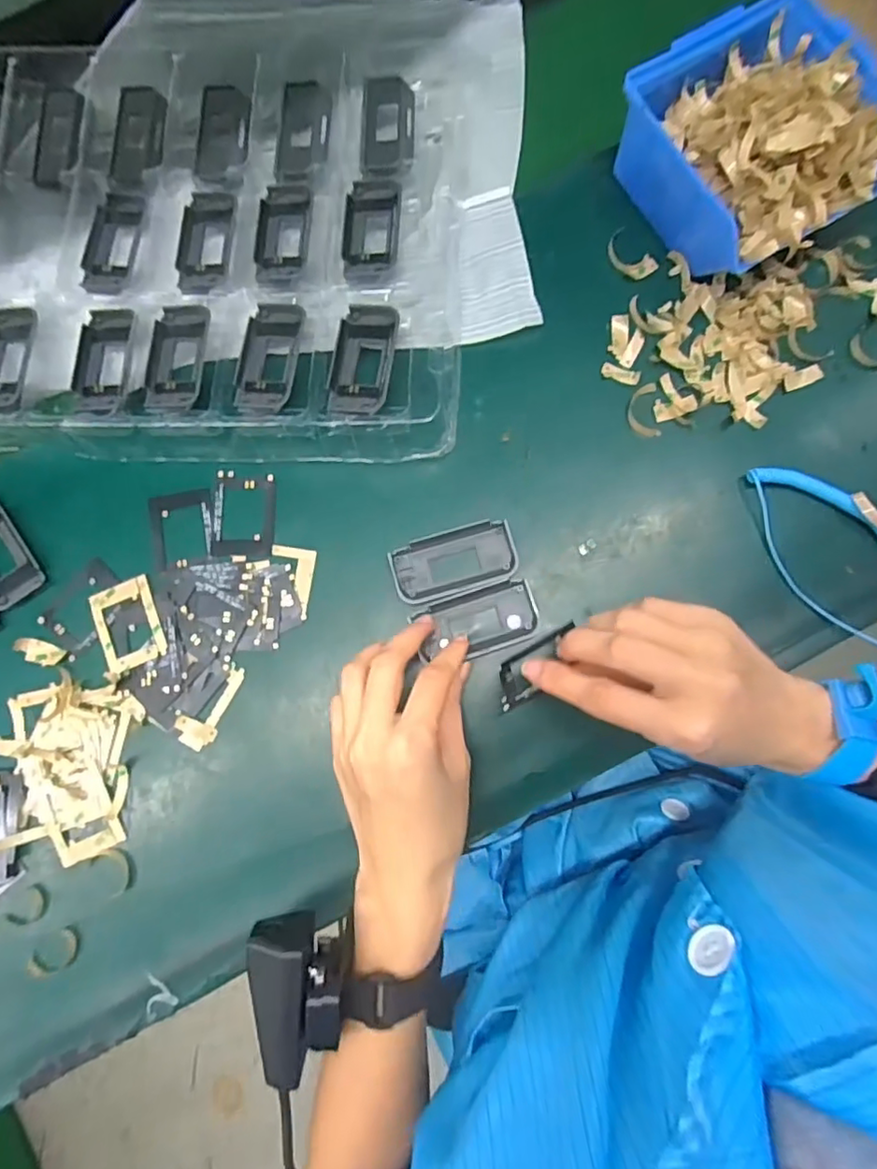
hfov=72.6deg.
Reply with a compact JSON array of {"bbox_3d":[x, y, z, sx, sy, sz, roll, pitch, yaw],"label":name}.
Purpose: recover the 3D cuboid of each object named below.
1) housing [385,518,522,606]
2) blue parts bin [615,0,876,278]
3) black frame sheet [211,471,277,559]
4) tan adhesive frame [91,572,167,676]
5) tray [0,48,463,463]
[{"bbox_3d":[0.010,-0.014,0.369,0.076,0.008,0.039,-17,81,0],"label":"housing"},{"bbox_3d":[0.193,-0.269,0.367,0.129,0.064,0.139,-32,82,-2],"label":"blue parts bin"},{"bbox_3d":[-0.124,-0.045,0.381,0.039,0.004,0.055,0,82,3],"label":"black frame sheet"},{"bbox_3d":[-0.193,0.024,0.370,0.039,0.004,0.052,-22,82,-1],"label":"tan adhesive frame"},{"bbox_3d":[-0.242,-0.234,0.398,0.509,0.033,0.299,1,82,3],"label":"tray"}]

